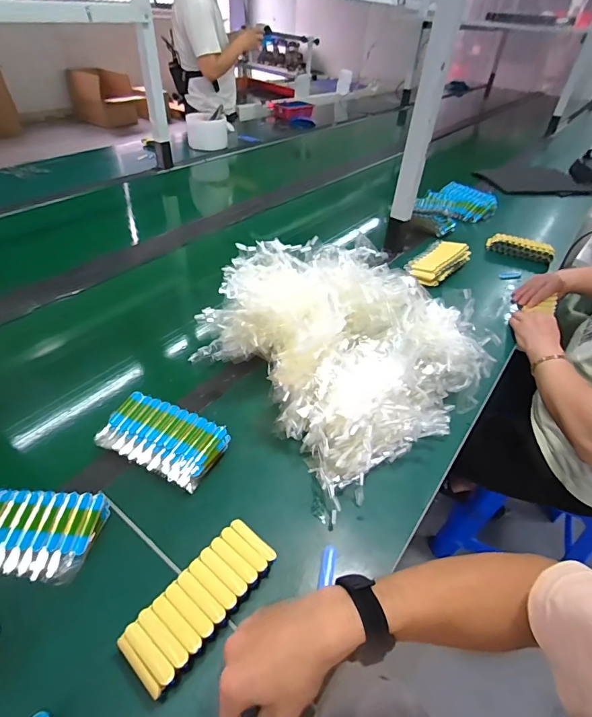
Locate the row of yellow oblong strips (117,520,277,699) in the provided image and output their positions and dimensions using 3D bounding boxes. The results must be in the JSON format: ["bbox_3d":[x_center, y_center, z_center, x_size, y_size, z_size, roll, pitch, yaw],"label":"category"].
[{"bbox_3d":[-0.095,0.254,0.420,0.066,0.038,0.158,30,48,27],"label":"row of yellow oblong strips"}]

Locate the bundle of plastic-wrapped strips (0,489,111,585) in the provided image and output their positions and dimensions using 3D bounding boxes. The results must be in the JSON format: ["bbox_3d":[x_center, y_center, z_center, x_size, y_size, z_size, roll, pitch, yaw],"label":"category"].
[{"bbox_3d":[-0.308,0.196,0.454,0.158,0.026,0.090,2,42,-1],"label":"bundle of plastic-wrapped strips"}]

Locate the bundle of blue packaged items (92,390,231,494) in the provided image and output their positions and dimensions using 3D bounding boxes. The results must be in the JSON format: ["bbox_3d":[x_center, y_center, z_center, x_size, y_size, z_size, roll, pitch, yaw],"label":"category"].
[{"bbox_3d":[-0.185,0.115,0.553,0.165,0.050,0.091,20,44,18],"label":"bundle of blue packaged items"}]

